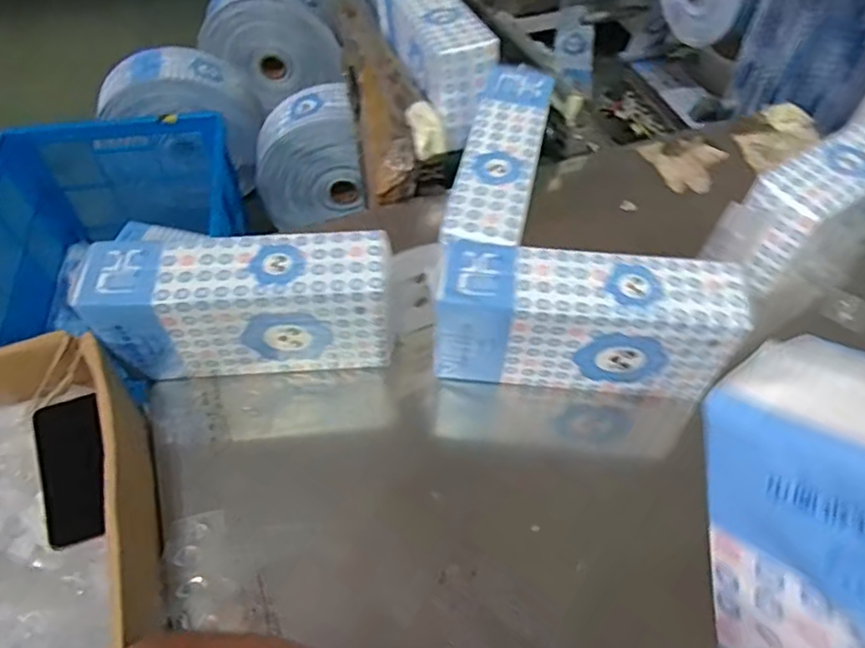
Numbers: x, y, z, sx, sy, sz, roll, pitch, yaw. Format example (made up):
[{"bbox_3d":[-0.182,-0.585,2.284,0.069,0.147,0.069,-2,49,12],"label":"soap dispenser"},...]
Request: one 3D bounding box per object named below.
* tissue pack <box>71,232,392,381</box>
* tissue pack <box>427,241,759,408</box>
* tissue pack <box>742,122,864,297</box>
[{"bbox_3d":[-0.210,-0.018,0.731,0.316,0.153,0.092,-5,55,-3],"label":"tissue pack"},{"bbox_3d":[0.168,-0.002,0.726,0.311,0.147,0.092,6,55,4],"label":"tissue pack"},{"bbox_3d":[0.541,-0.167,0.833,0.300,0.170,0.086,-26,58,-17],"label":"tissue pack"}]

